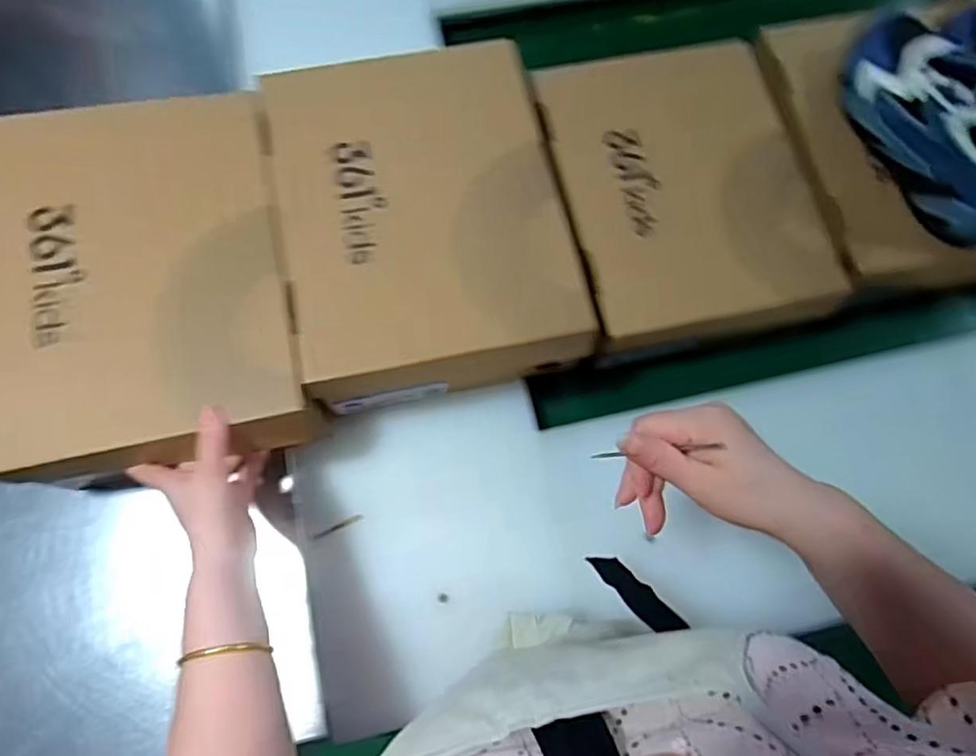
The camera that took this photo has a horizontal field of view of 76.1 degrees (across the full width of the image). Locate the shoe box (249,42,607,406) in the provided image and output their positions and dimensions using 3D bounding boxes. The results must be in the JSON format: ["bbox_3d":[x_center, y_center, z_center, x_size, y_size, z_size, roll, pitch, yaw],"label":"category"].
[{"bbox_3d":[-0.056,-0.152,0.608,0.255,0.121,0.322,-10,76,-4],"label":"shoe box"}]

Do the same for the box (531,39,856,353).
[{"bbox_3d":[0.207,-0.198,0.669,0.245,0.090,0.318,-13,76,-4],"label":"box"}]

